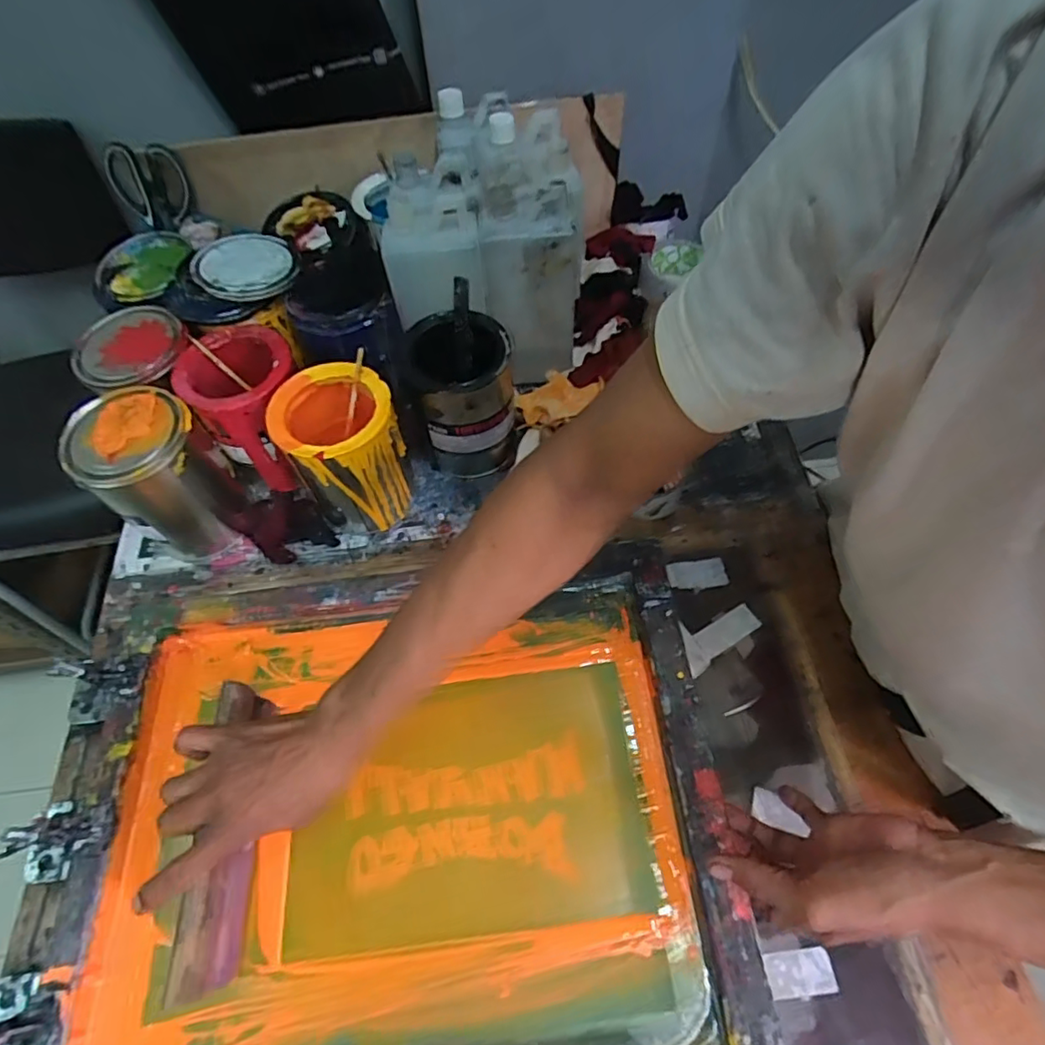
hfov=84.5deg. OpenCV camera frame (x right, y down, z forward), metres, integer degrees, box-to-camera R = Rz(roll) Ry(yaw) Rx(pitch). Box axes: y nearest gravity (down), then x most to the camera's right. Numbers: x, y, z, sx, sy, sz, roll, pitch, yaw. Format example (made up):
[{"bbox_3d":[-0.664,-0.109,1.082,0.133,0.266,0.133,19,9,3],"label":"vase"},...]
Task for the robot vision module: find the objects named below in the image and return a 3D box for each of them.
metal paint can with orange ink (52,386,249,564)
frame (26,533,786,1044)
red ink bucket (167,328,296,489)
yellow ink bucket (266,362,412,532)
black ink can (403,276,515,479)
[{"bbox_3d":[-0.351,-0.046,0.566,0.101,0.159,0.102,-1,60,2],"label":"metal paint can with orange ink"},{"bbox_3d":[-0.100,0.207,0.469,0.488,0.047,0.444,-6,60,-1],"label":"frame"},{"bbox_3d":[-0.278,-0.119,0.609,0.106,0.135,0.114,-40,65,-18],"label":"red ink bucket"},{"bbox_3d":[-0.173,-0.070,0.584,0.109,0.147,0.110,-17,60,-7],"label":"yellow ink bucket"},{"bbox_3d":[-0.062,-0.137,0.615,0.100,0.149,0.117,-16,60,-6],"label":"black ink can"}]

